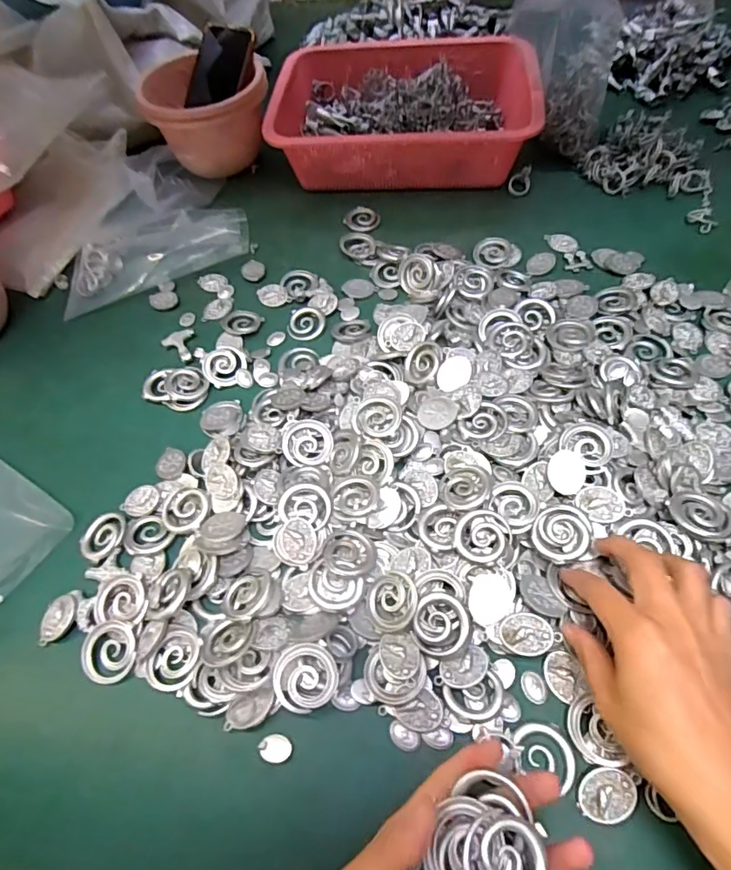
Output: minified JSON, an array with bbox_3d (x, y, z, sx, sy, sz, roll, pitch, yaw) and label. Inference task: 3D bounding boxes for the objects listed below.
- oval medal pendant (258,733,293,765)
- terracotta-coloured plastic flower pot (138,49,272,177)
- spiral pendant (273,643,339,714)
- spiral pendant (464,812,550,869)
[{"bbox_3d":[-0.055,0.192,0.324,0.019,0.004,0.015,6,58,9],"label":"oval medal pendant"},{"bbox_3d":[-0.194,-0.382,0.652,0.142,0.096,0.134,-2,57,4],"label":"terracotta-coloured plastic flower pot"},{"bbox_3d":[-0.037,0.150,0.328,0.039,0.004,0.038,1,64,-1],"label":"spiral pendant"},{"bbox_3d":[0.061,0.188,0.231,0.035,0.011,0.036,-2,57,4],"label":"spiral pendant"}]

